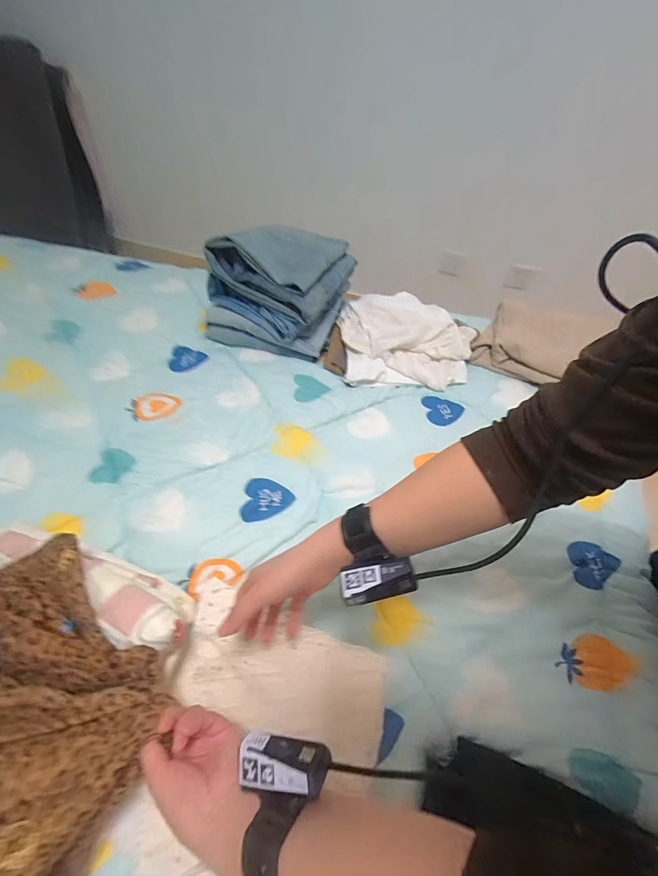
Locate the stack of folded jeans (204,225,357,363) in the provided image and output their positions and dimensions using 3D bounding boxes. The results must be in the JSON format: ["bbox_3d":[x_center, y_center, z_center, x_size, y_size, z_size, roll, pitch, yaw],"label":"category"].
[{"bbox_3d":[-0.110,-0.370,0.845,0.287,0.176,0.283,16,56,7],"label":"stack of folded jeans"}]

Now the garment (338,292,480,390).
[{"bbox_3d":[0.177,-0.236,0.849,0.297,0.071,0.256,4,55,-2],"label":"garment"}]

